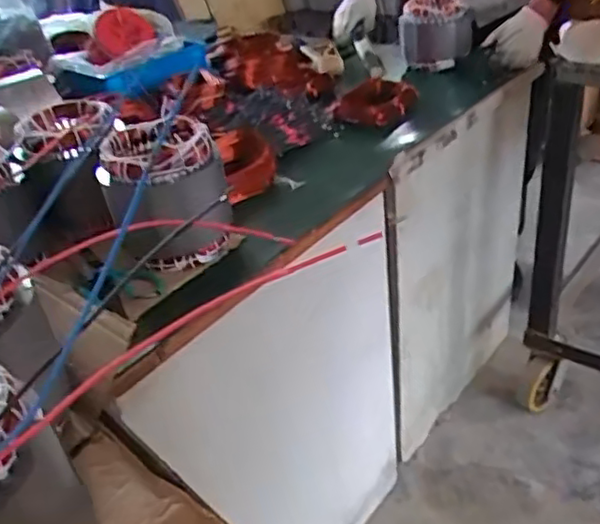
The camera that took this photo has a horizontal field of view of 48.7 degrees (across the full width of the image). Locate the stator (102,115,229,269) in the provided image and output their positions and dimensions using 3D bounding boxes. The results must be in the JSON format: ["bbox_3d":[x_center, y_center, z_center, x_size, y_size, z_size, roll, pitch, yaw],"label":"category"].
[{"bbox_3d":[-0.184,-0.097,0.904,0.150,0.163,0.162,-16,34,-13],"label":"stator"}]

